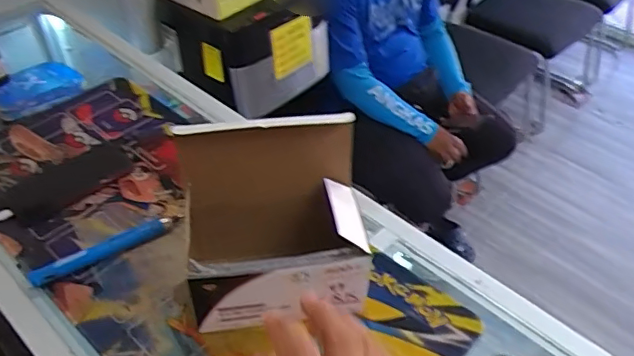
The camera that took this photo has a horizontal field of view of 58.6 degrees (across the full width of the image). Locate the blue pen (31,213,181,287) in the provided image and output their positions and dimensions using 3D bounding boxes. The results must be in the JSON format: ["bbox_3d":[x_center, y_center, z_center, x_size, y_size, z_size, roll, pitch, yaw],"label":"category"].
[{"bbox_3d":[-0.245,0.083,0.670,0.177,0.014,0.020,-25,49,-25],"label":"blue pen"}]

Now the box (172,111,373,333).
[{"bbox_3d":[-0.044,0.045,0.559,0.168,0.168,0.108,-2,44,-3],"label":"box"}]

